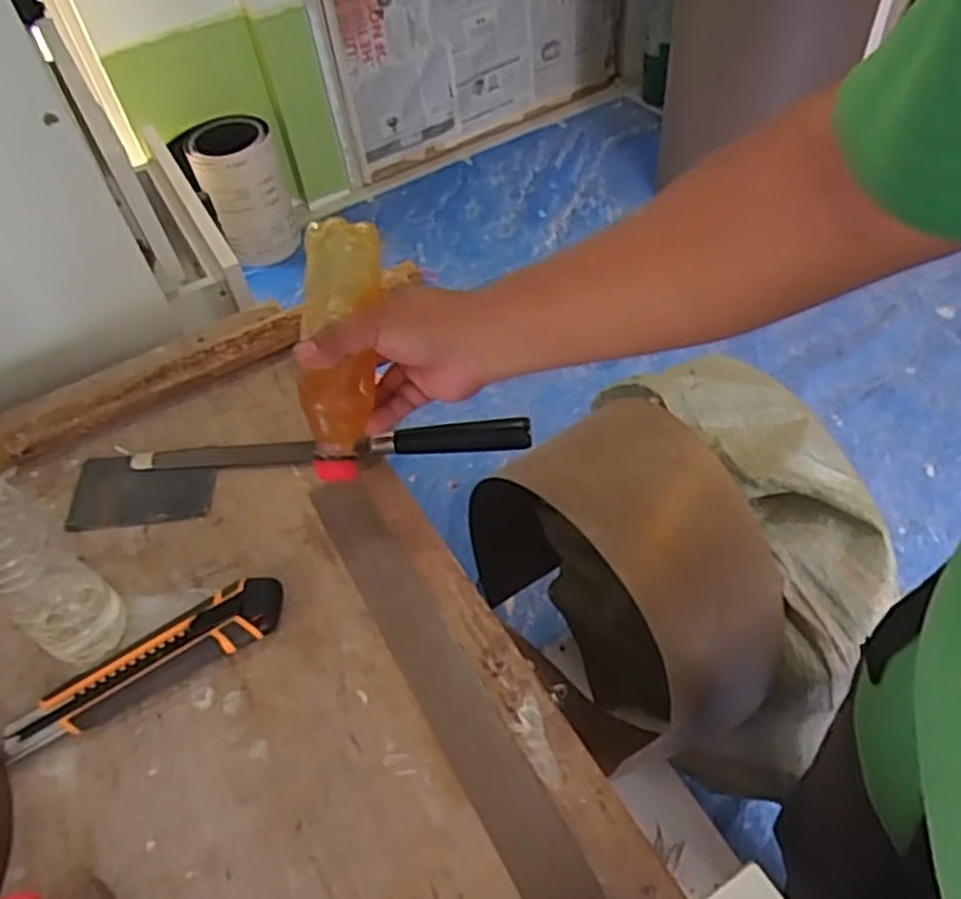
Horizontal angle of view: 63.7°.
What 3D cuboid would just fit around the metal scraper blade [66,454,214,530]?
[{"bbox_3d":[-0.272,0.033,0.624,0.113,0.004,0.068,-3,54,1],"label":"metal scraper blade"}]

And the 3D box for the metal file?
[{"bbox_3d":[-0.124,-0.003,0.626,0.324,0.023,0.023,-2,52,4],"label":"metal file"}]

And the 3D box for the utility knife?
[{"bbox_3d":[-0.225,0.143,0.524,0.190,0.020,0.045,-25,53,-14],"label":"utility knife"}]

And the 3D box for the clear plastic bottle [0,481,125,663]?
[{"bbox_3d":[-0.283,0.071,0.480,0.061,0.182,0.052,32,61,27],"label":"clear plastic bottle"}]

